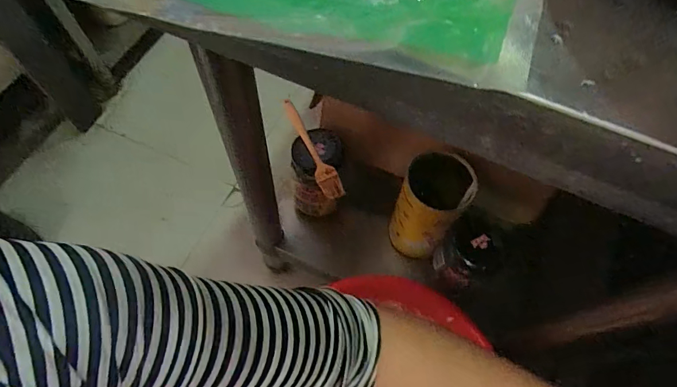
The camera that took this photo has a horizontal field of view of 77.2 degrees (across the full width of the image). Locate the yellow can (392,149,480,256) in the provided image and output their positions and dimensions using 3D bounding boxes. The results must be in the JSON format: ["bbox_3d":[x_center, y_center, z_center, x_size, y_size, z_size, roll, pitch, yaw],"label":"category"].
[{"bbox_3d":[0.146,0.030,0.691,0.091,0.182,0.096,1,65,-2],"label":"yellow can"}]

